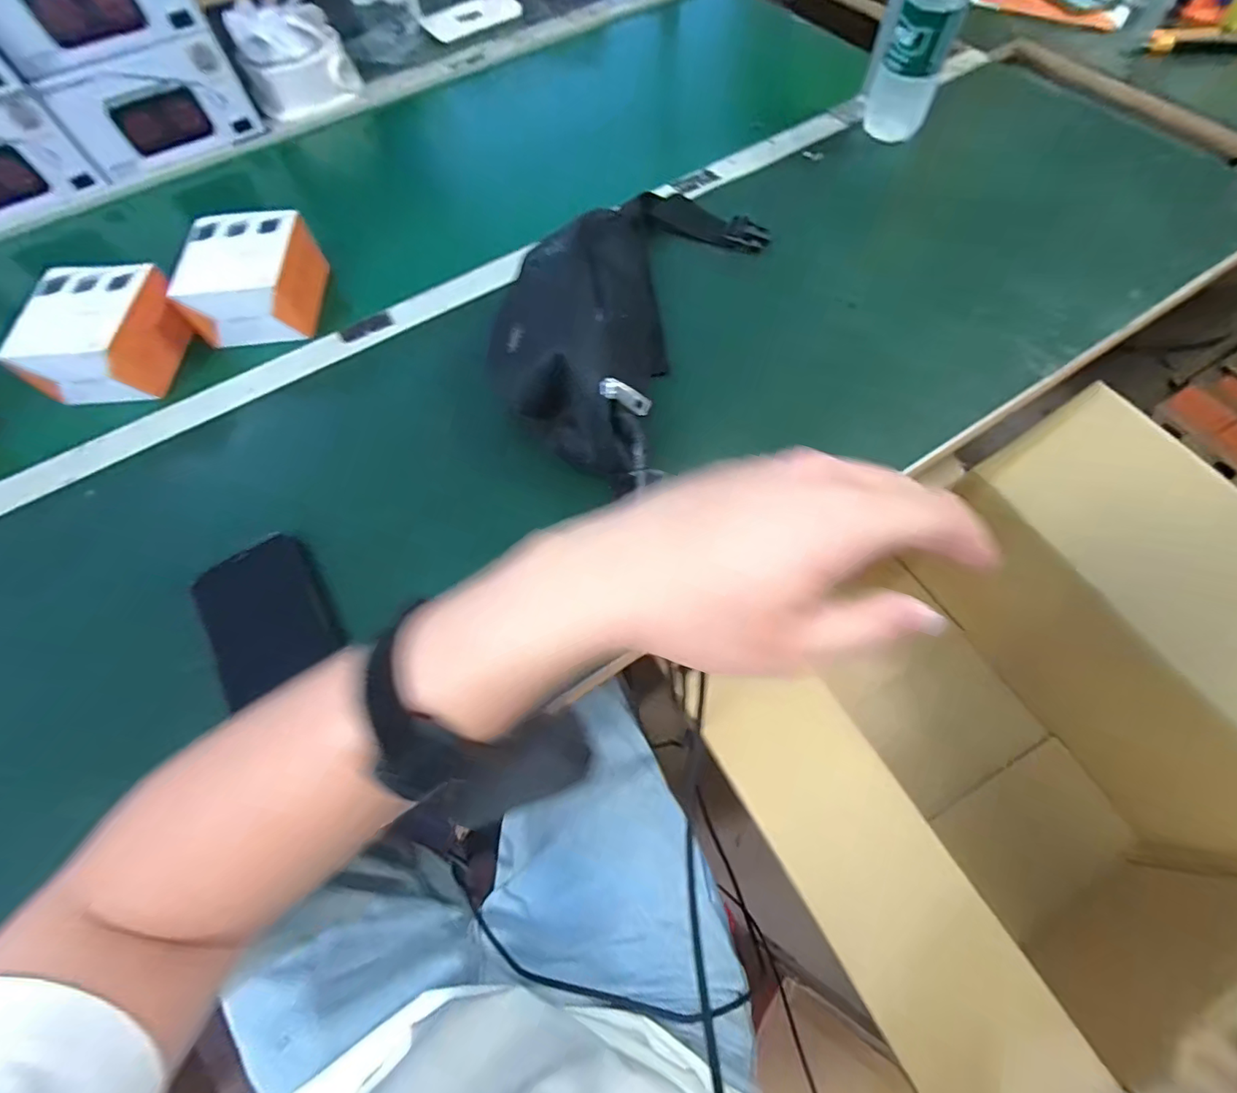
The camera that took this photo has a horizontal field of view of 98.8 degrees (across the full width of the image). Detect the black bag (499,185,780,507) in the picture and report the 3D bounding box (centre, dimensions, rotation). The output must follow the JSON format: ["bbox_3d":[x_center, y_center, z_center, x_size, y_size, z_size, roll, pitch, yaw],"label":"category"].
[{"bbox_3d":[0.011,-0.233,0.474,0.163,0.091,0.348,22,68,12],"label":"black bag"}]

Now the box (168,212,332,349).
[{"bbox_3d":[-0.367,-0.268,0.535,0.108,0.066,0.125,-3,65,1],"label":"box"}]

